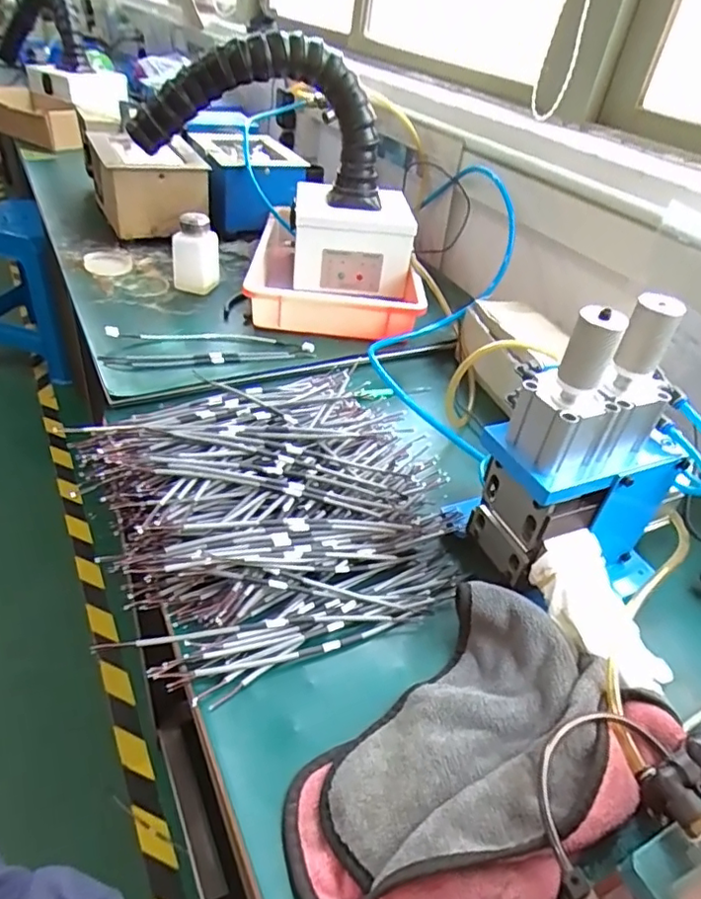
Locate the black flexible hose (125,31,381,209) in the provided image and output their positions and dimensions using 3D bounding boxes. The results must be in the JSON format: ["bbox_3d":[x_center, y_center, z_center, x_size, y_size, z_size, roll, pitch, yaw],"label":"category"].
[{"bbox_3d":[-0.127,-0.460,0.808,0.351,0.200,0.107,0,39,-11],"label":"black flexible hose"}]

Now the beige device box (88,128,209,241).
[{"bbox_3d":[-0.356,-0.474,1.032,0.171,0.129,0.235,-10,42,-22],"label":"beige device box"}]

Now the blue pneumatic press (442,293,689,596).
[{"bbox_3d":[0.200,0.001,0.469,0.174,0.240,0.101,-1,39,-12],"label":"blue pneumatic press"}]

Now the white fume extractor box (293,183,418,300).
[{"bbox_3d":[0.000,-0.336,0.931,0.174,0.129,0.169,4,38,-6],"label":"white fume extractor box"}]

